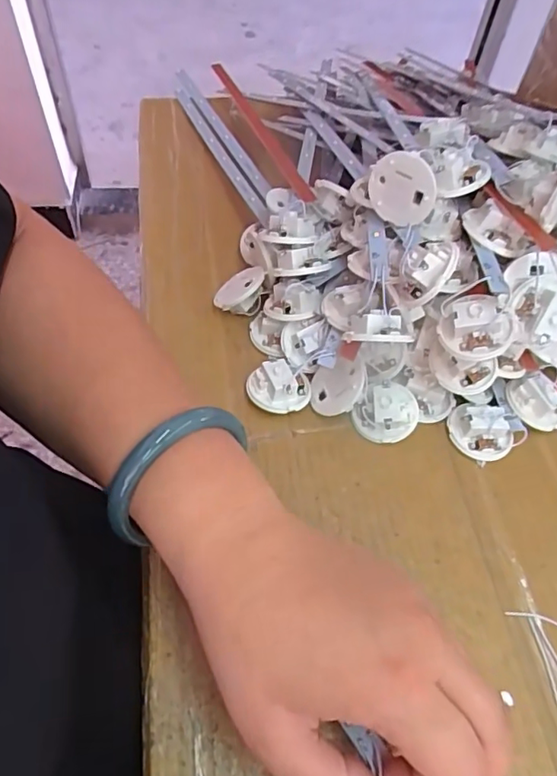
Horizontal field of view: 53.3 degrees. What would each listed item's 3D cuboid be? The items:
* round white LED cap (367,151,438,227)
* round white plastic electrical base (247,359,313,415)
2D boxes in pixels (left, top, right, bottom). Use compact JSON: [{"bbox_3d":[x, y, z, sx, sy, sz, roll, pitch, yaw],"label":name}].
[{"bbox_3d":[0.067,-0.108,0.302,0.037,0.039,0.007,43,50,9],"label":"round white LED cap"},{"bbox_3d":[0.000,-0.001,0.330,0.037,0.019,0.029,11,57,3],"label":"round white plastic electrical base"}]

